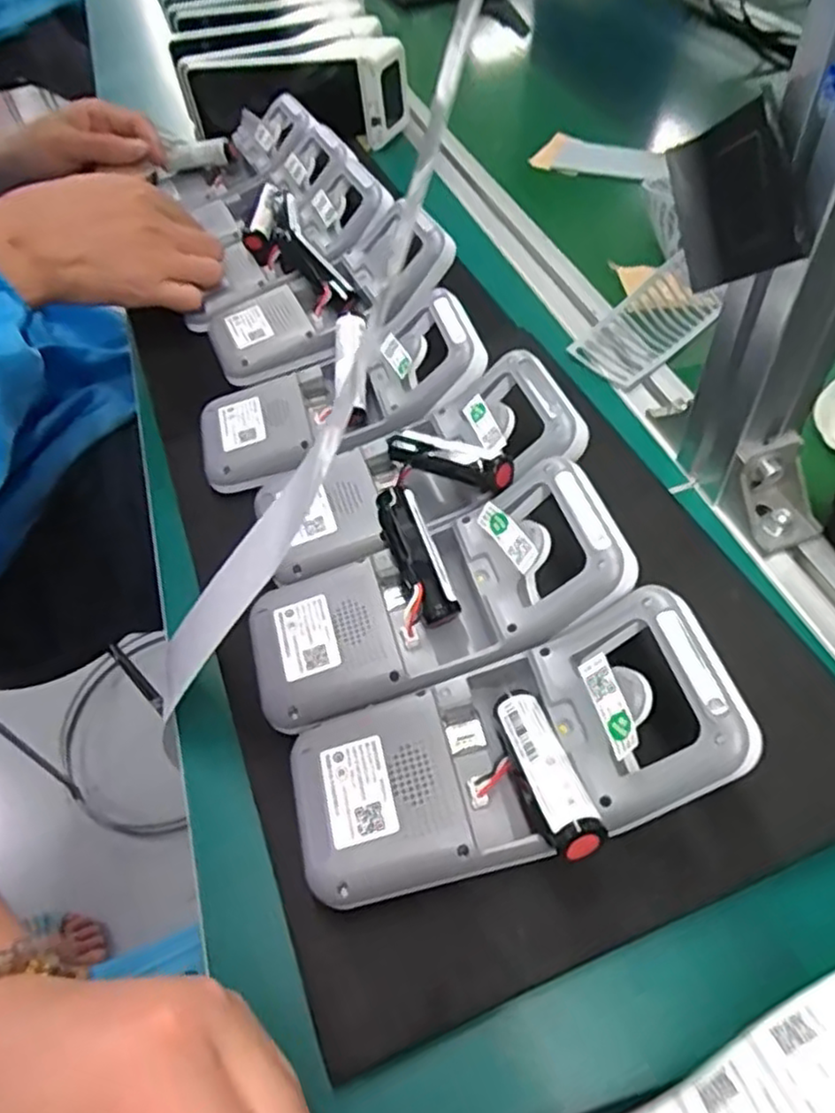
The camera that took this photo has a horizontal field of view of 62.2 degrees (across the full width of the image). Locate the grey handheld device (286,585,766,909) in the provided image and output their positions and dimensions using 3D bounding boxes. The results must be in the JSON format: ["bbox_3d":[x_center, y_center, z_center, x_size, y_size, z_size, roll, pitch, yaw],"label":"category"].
[{"bbox_3d":[0.035,0.077,0.268,0.167,0.031,0.078,-22,53,8],"label":"grey handheld device"}]

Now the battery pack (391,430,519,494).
[{"bbox_3d":[0.014,-0.049,0.344,0.070,0.015,0.019,22,54,34],"label":"battery pack"}]

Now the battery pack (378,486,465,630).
[{"bbox_3d":[-0.001,0.000,0.320,0.020,0.016,0.066,-21,80,-16],"label":"battery pack"}]

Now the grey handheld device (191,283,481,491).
[{"bbox_3d":[-0.046,-0.094,0.404,0.167,0.029,0.083,-23,53,6],"label":"grey handheld device"}]

